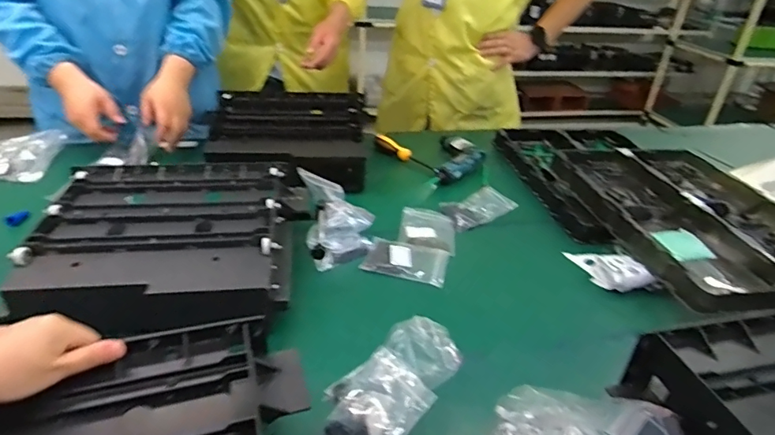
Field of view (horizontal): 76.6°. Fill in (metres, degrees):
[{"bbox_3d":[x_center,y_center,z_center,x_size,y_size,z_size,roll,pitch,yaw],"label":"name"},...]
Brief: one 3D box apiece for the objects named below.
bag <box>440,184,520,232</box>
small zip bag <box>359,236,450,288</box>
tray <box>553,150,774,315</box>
[{"bbox_3d":[0.179,-0.019,0.970,0.131,0.034,0.095,-8,33,-19],"label":"bag"},{"bbox_3d":[0.033,0.068,0.814,0.131,0.014,0.098,11,32,11],"label":"small zip bag"},{"bbox_3d":[0.582,-0.001,0.928,0.372,0.053,0.555,-3,32,-12],"label":"tray"}]

